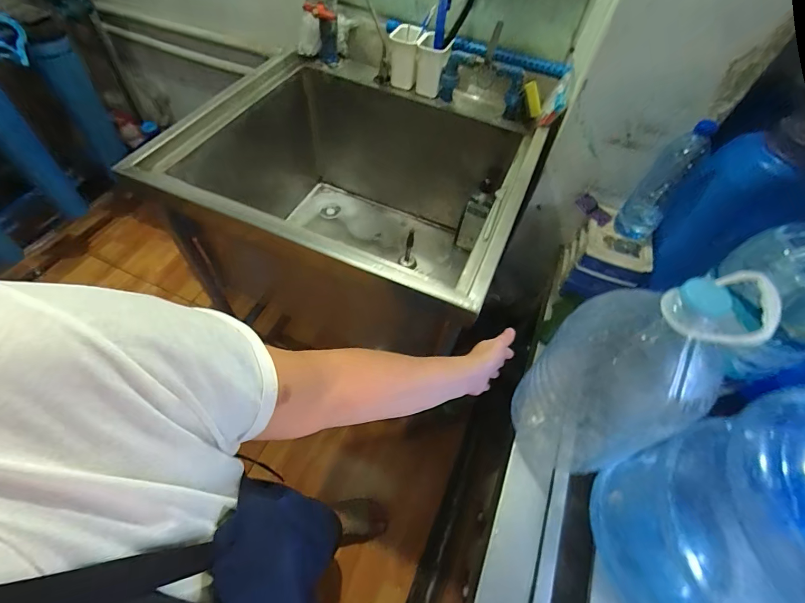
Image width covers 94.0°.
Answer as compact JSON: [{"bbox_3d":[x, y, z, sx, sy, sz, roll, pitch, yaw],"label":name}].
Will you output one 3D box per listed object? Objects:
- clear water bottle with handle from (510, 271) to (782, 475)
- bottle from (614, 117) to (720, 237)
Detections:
[{"bbox_3d":[0.314,0.128,0.543,0.167,0.426,0.171,-15,59,-14],"label":"clear water bottle with handle"},{"bbox_3d":[0.528,-0.238,0.757,0.079,0.244,0.064,37,62,19],"label":"bottle"}]

